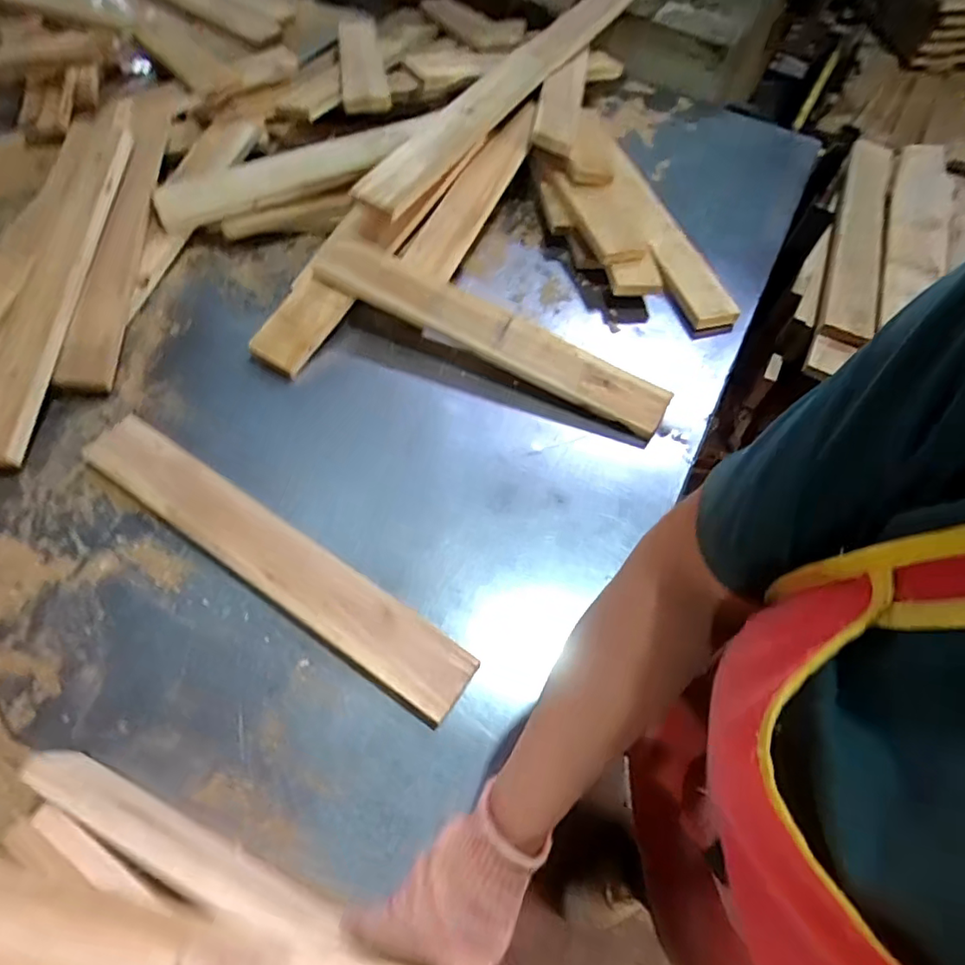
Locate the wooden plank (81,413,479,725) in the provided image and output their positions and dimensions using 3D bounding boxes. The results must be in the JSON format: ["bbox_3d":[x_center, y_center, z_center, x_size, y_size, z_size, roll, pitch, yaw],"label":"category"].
[{"bbox_3d":[-0.227,0.071,0.598,0.495,0.021,0.073,31,63,14],"label":"wooden plank"}]

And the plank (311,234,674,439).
[{"bbox_3d":[0.008,-0.202,0.753,0.495,0.031,0.075,27,79,4],"label":"plank"}]

